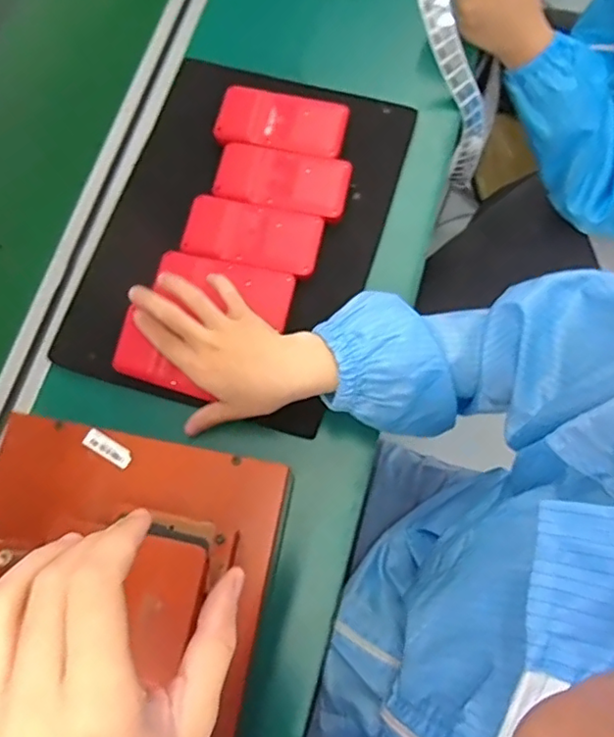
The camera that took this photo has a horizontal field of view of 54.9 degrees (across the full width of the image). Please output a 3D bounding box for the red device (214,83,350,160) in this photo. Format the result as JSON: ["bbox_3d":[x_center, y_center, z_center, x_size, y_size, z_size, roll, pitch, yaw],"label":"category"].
[{"bbox_3d":[-0.024,-0.238,0.581,0.123,0.021,0.063,11,74,5],"label":"red device"}]

